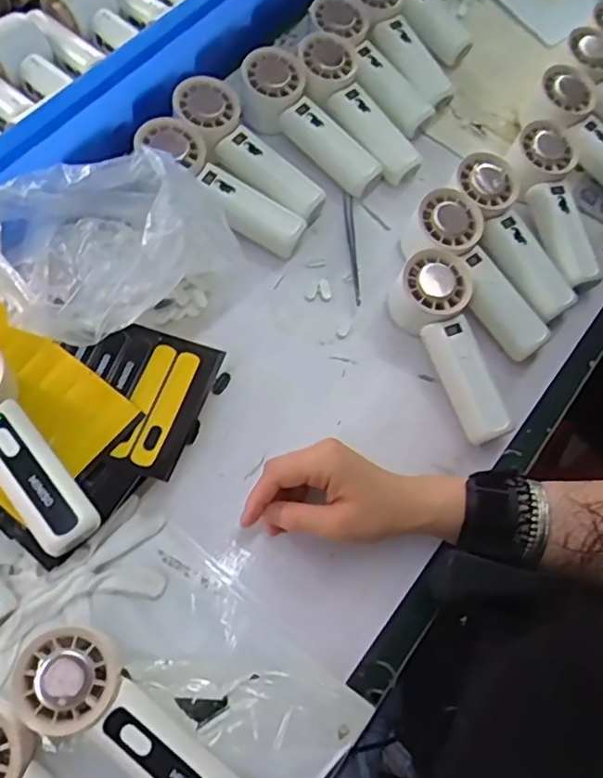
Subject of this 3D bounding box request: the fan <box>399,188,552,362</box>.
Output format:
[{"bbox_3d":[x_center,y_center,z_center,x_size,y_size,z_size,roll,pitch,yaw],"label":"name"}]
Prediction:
[{"bbox_3d":[0.147,-0.094,0.552,0.075,0.050,0.159,-36,89,-18],"label":"fan"}]

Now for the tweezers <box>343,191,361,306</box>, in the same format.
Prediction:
[{"bbox_3d":[0.044,-0.128,0.563,0.009,0.004,0.122,0,64,-3],"label":"tweezers"}]

